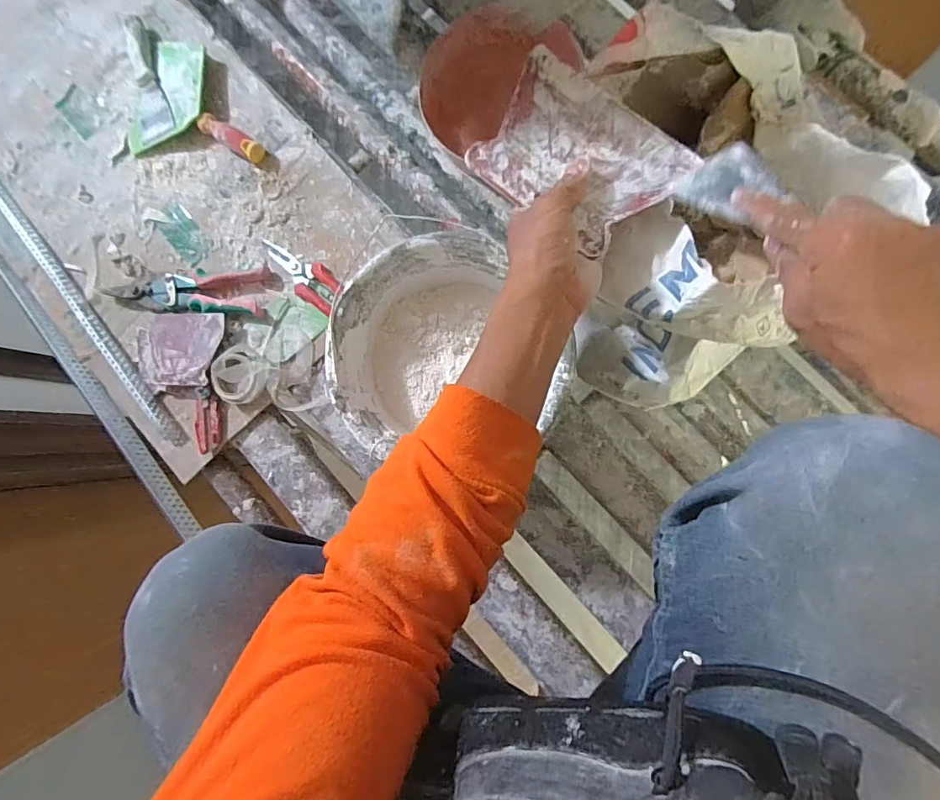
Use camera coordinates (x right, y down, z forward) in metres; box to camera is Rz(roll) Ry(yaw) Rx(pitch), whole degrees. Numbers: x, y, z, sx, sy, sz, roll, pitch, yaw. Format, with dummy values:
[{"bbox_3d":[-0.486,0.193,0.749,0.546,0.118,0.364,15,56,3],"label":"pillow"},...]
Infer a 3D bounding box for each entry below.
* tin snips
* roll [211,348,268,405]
[{"bbox_3d":[-0.385,-0.154,0.668,0.235,0.027,0.067,4,86,5],"label":"tin snips"},{"bbox_3d":[-0.309,-0.032,0.648,0.067,0.026,0.074,2,86,5],"label":"roll"}]

